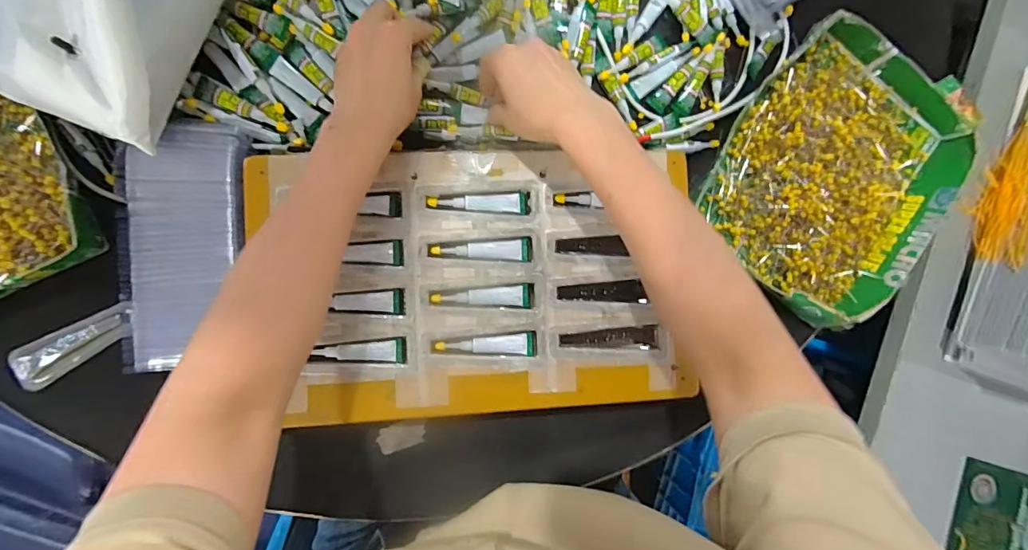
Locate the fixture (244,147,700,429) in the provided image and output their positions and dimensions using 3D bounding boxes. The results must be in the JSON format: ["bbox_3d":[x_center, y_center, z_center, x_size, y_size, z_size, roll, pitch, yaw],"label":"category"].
[{"bbox_3d":[-0.029,0.006,0.402,0.356,0.038,0.225,-3,90,-8],"label":"fixture"}]

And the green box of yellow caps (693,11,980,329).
[{"bbox_3d":[0.319,-0.098,0.449,0.221,0.045,0.265,36,85,-5],"label":"green box of yellow caps"}]

